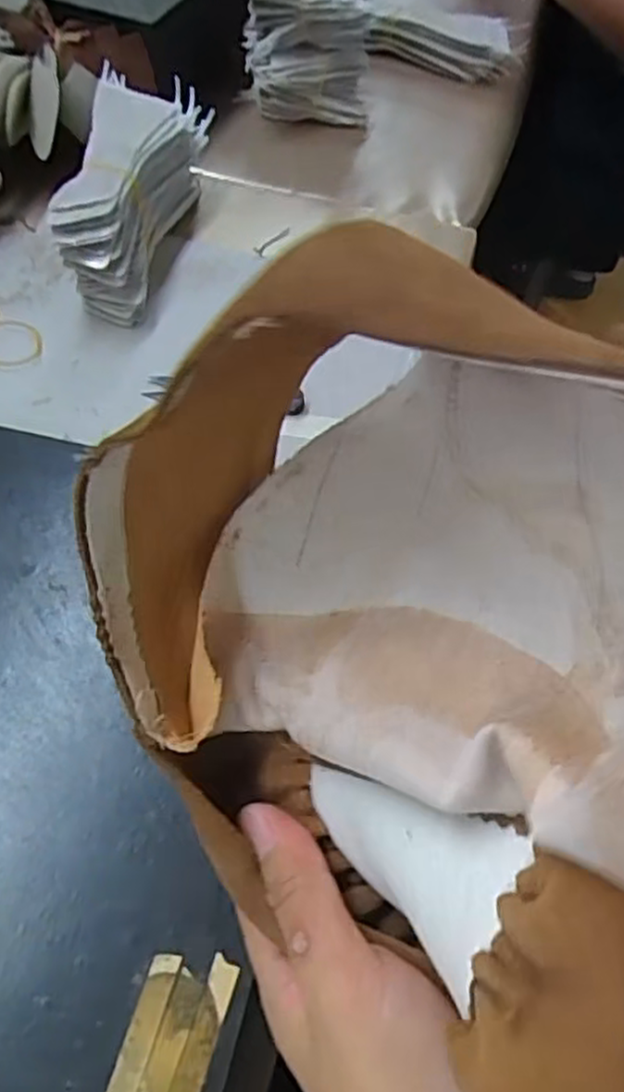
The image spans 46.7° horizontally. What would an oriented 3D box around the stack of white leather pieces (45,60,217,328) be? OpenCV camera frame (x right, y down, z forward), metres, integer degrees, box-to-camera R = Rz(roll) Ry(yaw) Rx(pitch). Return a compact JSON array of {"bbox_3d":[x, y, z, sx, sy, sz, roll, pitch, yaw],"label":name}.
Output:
[{"bbox_3d":[-0.136,-0.257,0.524,0.080,0.073,0.201,12,57,3],"label":"stack of white leather pieces"}]

